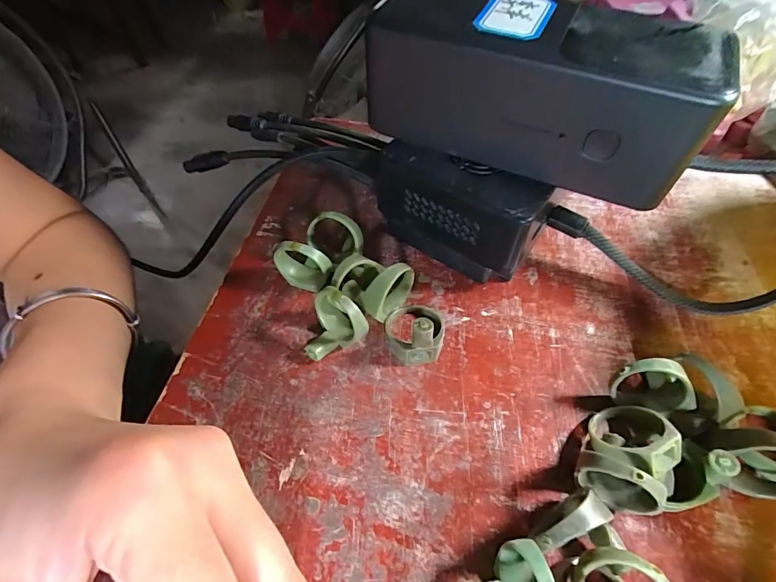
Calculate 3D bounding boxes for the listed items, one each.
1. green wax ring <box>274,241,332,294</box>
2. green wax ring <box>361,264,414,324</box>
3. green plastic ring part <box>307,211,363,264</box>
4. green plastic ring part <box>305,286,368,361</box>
[{"bbox_3d":[-0.039,-0.014,0.188,0.026,0.030,0.012,14,55,11],"label":"green wax ring"},{"bbox_3d":[0.000,-0.001,0.180,0.010,0.029,0.029,30,60,20],"label":"green wax ring"},{"bbox_3d":[-0.025,-0.022,0.191,0.026,0.032,0.011,19,57,13],"label":"green plastic ring part"},{"bbox_3d":[-0.023,0.013,0.171,0.026,0.028,0.022,-8,55,-5],"label":"green plastic ring part"}]

